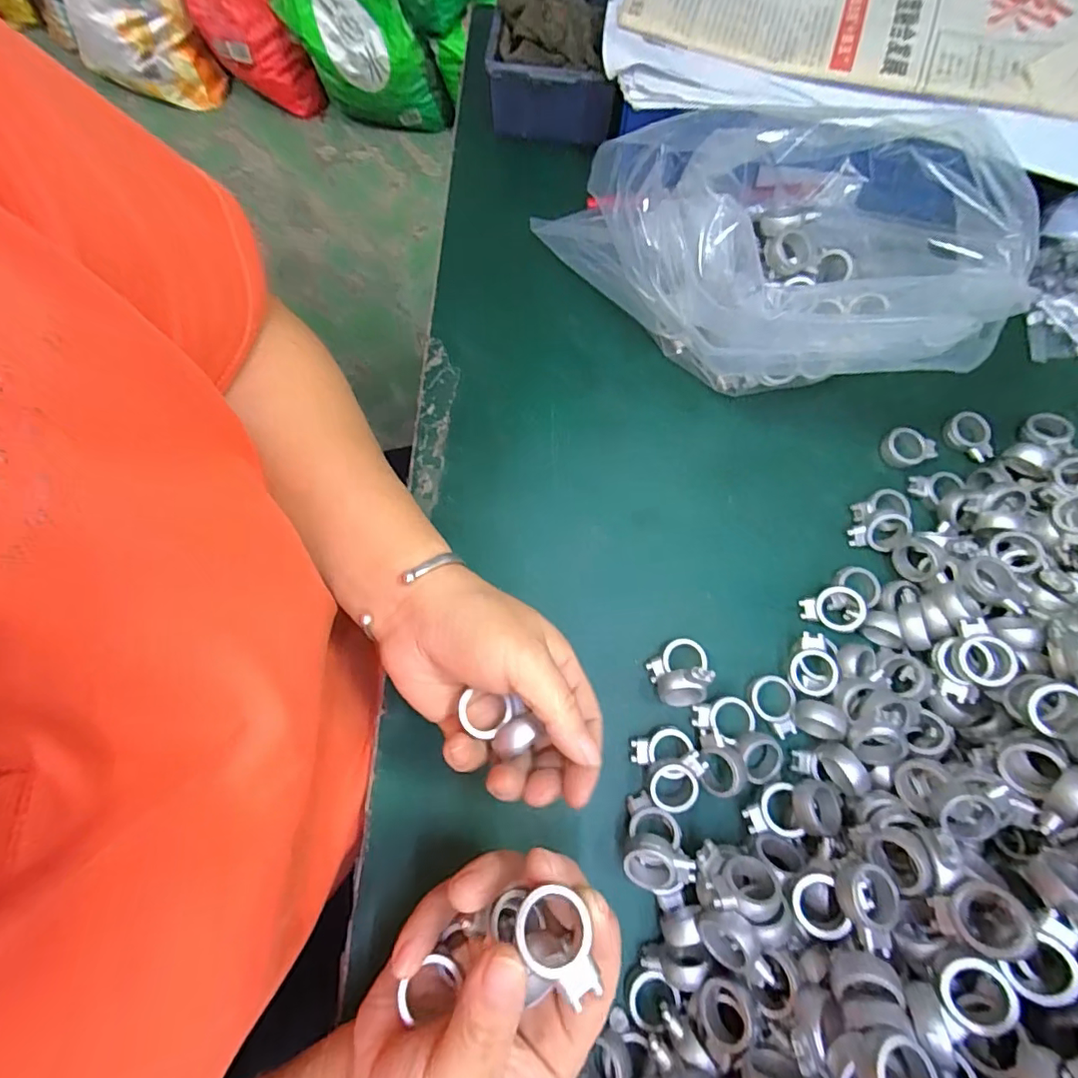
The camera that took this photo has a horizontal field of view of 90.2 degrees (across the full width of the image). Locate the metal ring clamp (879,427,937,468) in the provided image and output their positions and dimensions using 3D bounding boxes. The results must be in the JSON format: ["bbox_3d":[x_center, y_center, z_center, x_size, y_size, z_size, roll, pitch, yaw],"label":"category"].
[{"bbox_3d":[0.242,-0.060,0.351,0.031,0.008,0.024,-8,73,-4],"label":"metal ring clamp"}]

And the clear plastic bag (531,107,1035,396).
[{"bbox_3d":[0.128,-0.172,0.333,0.258,0.107,0.126,11,73,2],"label":"clear plastic bag"}]

